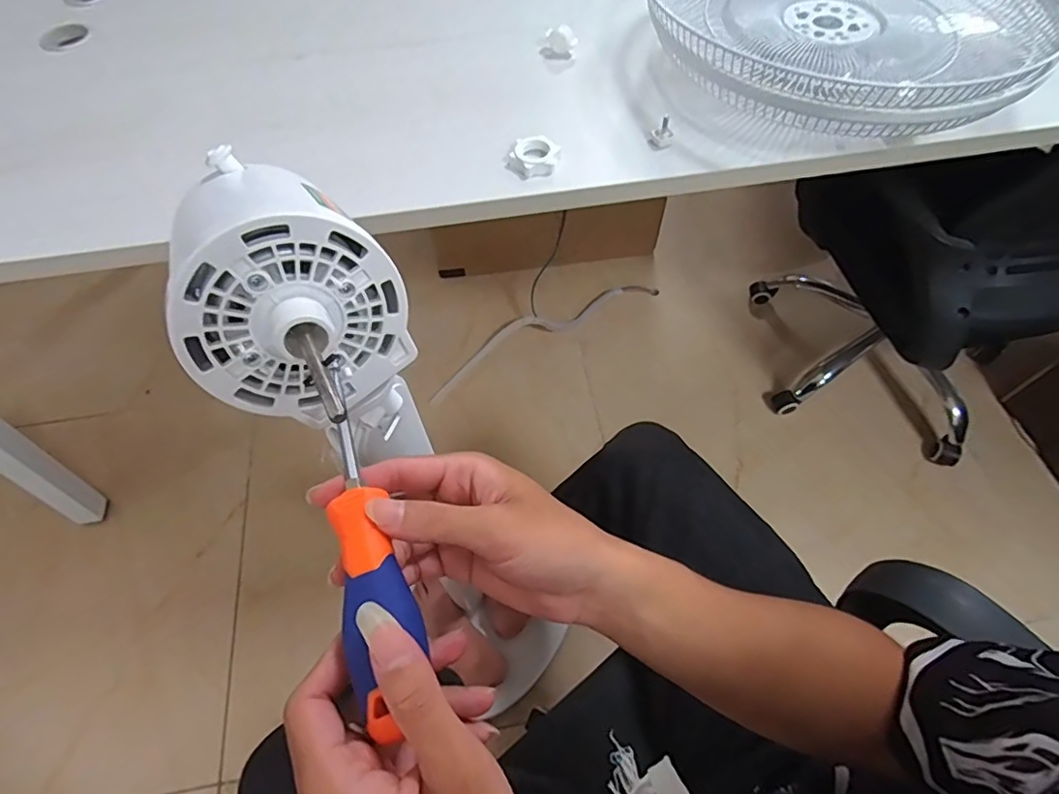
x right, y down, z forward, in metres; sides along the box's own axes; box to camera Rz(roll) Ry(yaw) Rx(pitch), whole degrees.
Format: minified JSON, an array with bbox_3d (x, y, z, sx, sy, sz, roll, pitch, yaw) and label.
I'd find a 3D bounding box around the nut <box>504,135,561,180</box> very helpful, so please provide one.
[{"bbox_3d":[0.003,-0.260,0.602,0.053,0.020,0.050,9,60,6],"label":"nut"}]

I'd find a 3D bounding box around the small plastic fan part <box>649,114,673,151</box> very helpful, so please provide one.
[{"bbox_3d":[0.147,-0.293,0.610,0.023,0.029,0.023,9,60,6],"label":"small plastic fan part"}]

